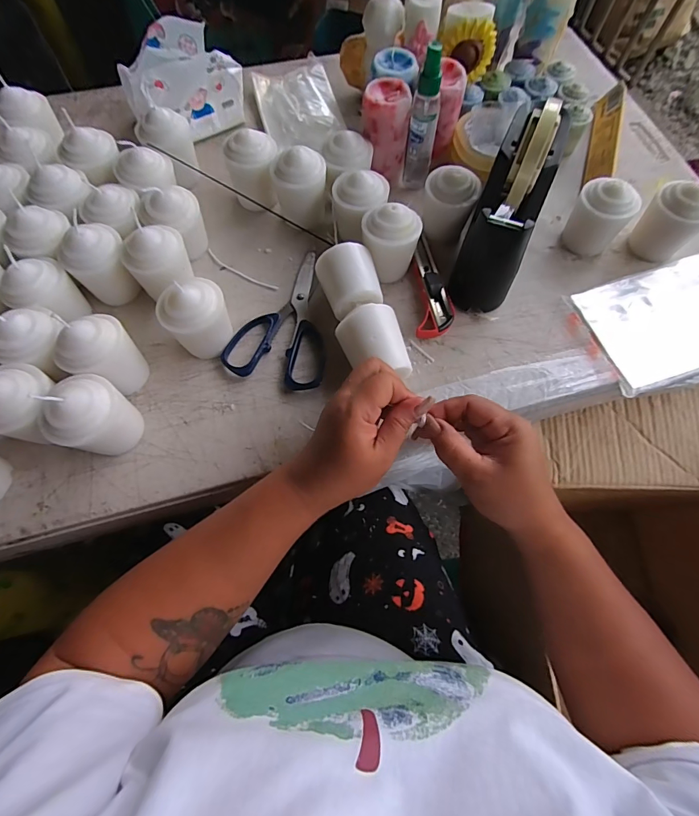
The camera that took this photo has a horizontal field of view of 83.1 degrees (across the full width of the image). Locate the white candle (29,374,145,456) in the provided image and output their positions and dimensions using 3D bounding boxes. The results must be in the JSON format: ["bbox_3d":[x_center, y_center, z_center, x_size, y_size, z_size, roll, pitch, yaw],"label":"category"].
[{"bbox_3d":[-0.207,0.010,0.321,0.052,0.074,0.058,19,70,7],"label":"white candle"}]

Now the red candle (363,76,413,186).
[{"bbox_3d":[0.038,-0.304,0.440,0.050,0.084,0.056,6,69,2],"label":"red candle"}]

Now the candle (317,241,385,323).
[{"bbox_3d":[0.000,-0.119,0.386,0.051,0.053,0.062,-18,70,-7],"label":"candle"}]

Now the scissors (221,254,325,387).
[{"bbox_3d":[-0.057,-0.097,0.401,0.094,0.010,0.160,14,69,5],"label":"scissors"}]

